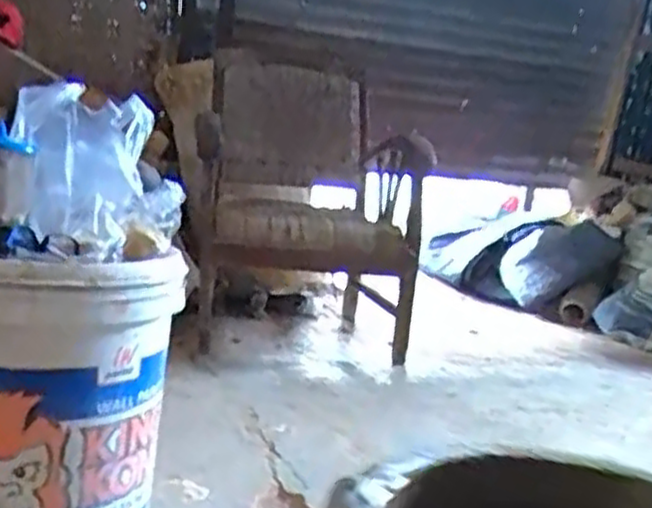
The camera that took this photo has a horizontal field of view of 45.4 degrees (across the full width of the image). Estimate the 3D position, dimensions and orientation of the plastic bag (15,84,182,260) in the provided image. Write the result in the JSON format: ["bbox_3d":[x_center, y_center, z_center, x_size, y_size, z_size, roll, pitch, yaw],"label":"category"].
[{"bbox_3d":[-0.264,-0.095,0.905,0.191,0.170,0.122,3,8,-11],"label":"plastic bag"}]

